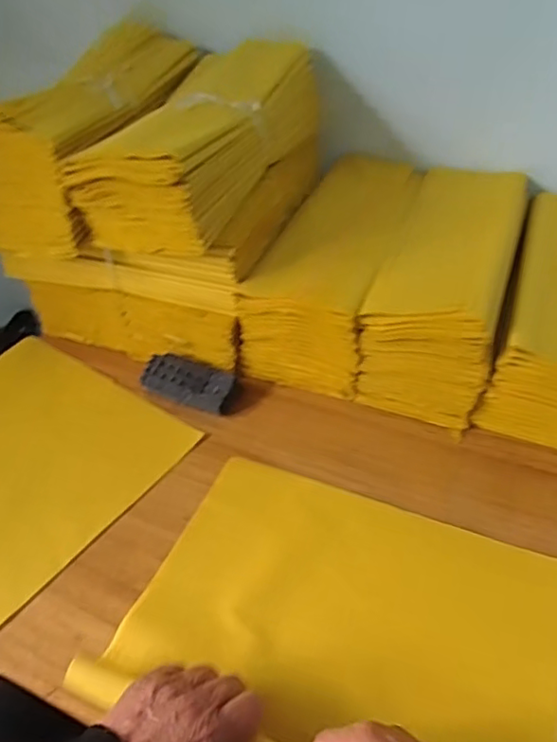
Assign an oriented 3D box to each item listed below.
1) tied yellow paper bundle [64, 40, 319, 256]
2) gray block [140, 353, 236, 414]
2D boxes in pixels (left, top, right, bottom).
[{"bbox_3d":[-0.071,-0.254,0.647,0.141,0.106,0.312,16,46,21],"label":"tied yellow paper bundle"},{"bbox_3d":[-0.102,0.014,0.652,0.102,0.027,0.050,14,45,19],"label":"gray block"}]

